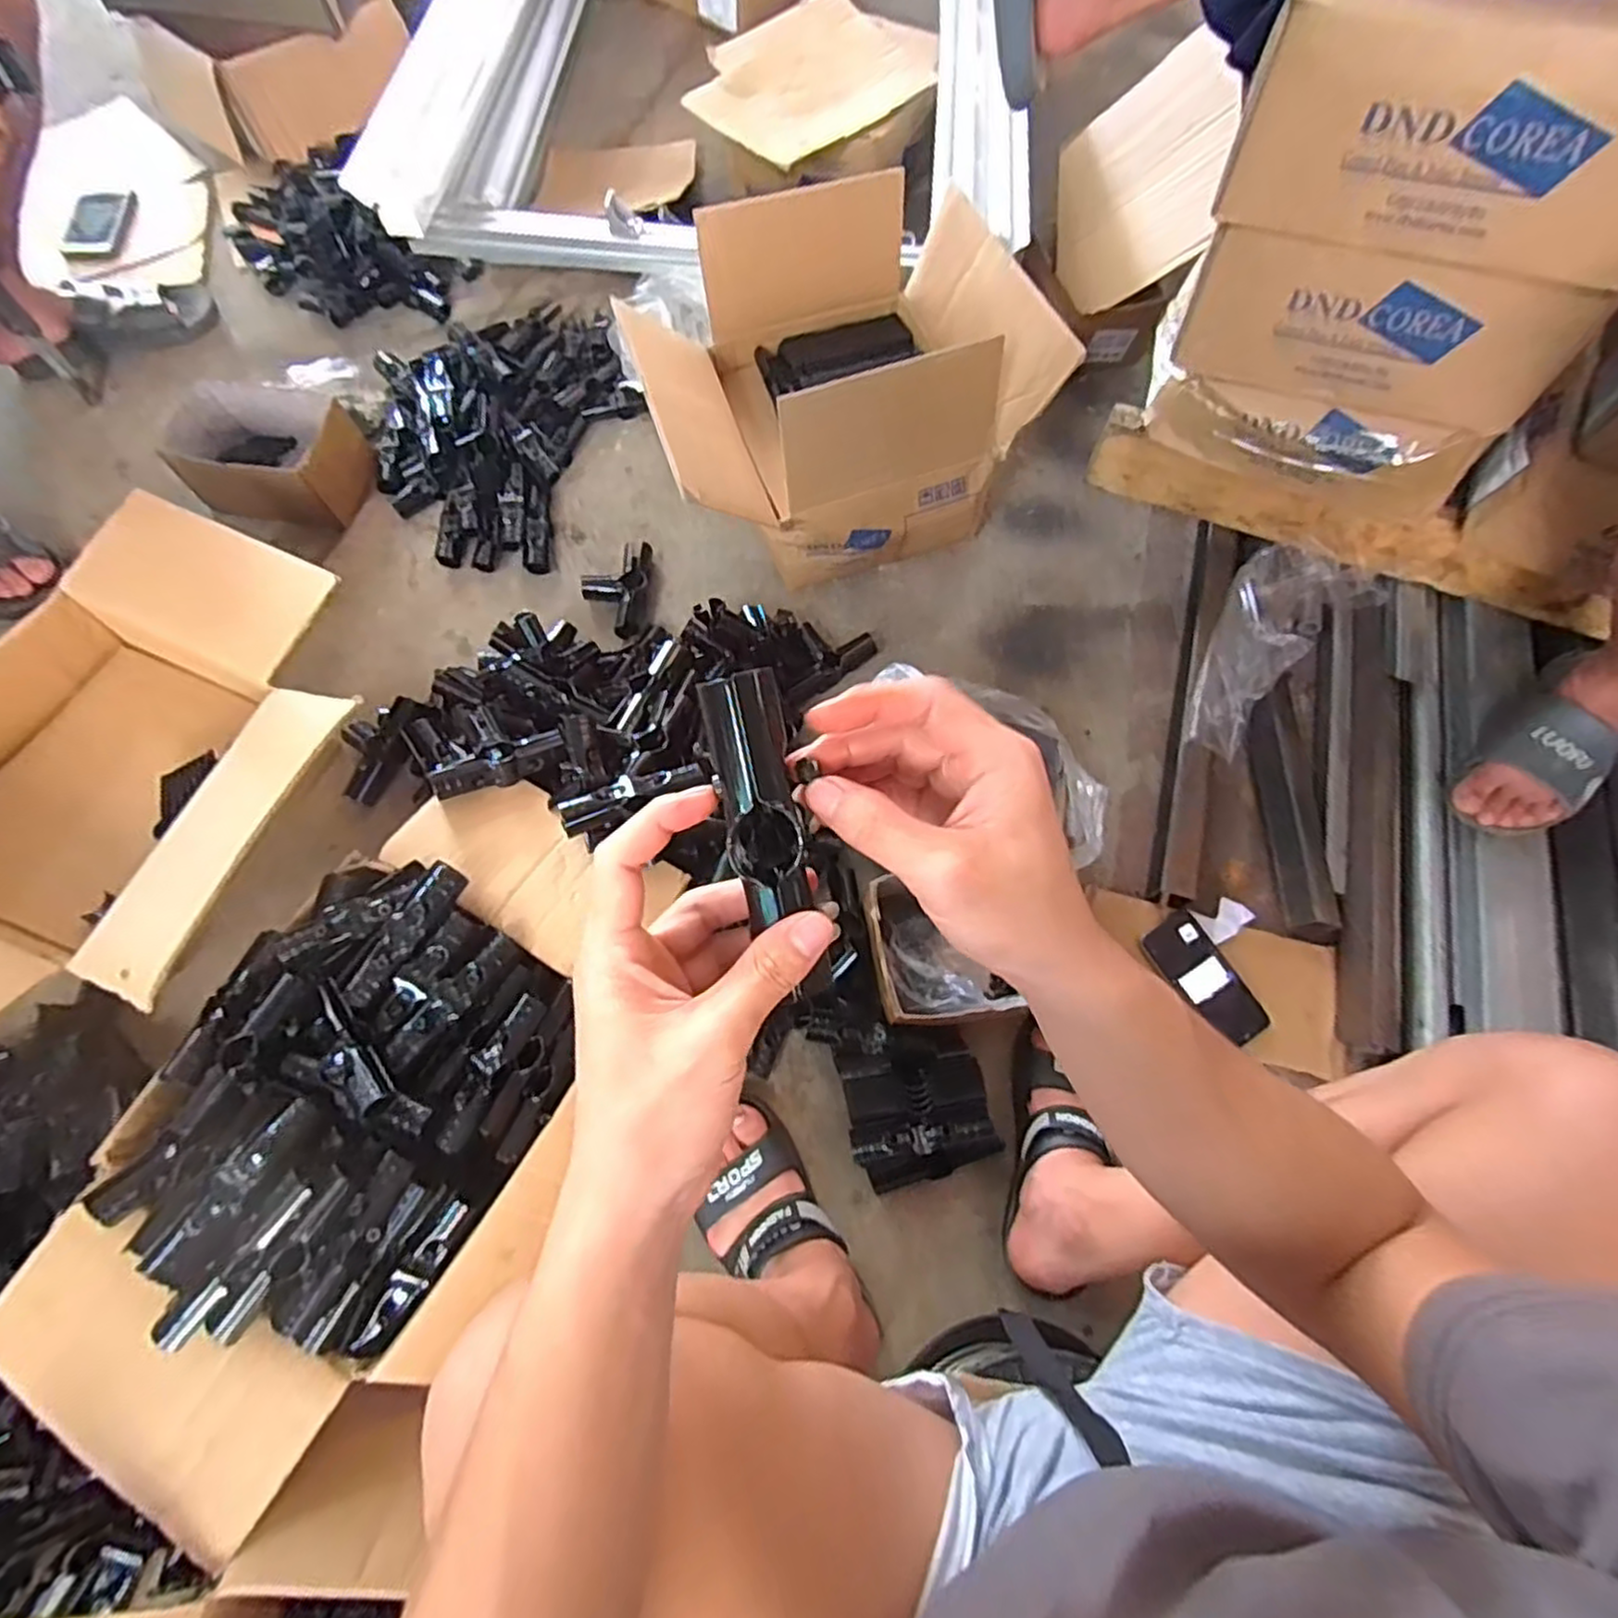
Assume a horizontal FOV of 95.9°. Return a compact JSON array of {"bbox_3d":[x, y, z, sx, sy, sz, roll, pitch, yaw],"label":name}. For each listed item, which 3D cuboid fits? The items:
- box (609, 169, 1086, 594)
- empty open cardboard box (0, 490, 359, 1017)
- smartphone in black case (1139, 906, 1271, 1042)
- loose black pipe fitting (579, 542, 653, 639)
[{"bbox_3d":[0.020,-0.521,0.930,0.452,0.249,0.377,-20,71,-9],"label":"box"},{"bbox_3d":[-0.683,-0.022,0.715,0.394,0.189,0.537,17,69,5],"label":"empty open cardboard box"},{"bbox_3d":[0.427,0.181,0.781,0.068,0.011,0.142,-27,72,-11],"label":"smartphone in black case"},{"bbox_3d":[-0.251,-0.288,0.950,0.081,0.036,0.144,6,69,1],"label":"loose black pipe fitting"}]

